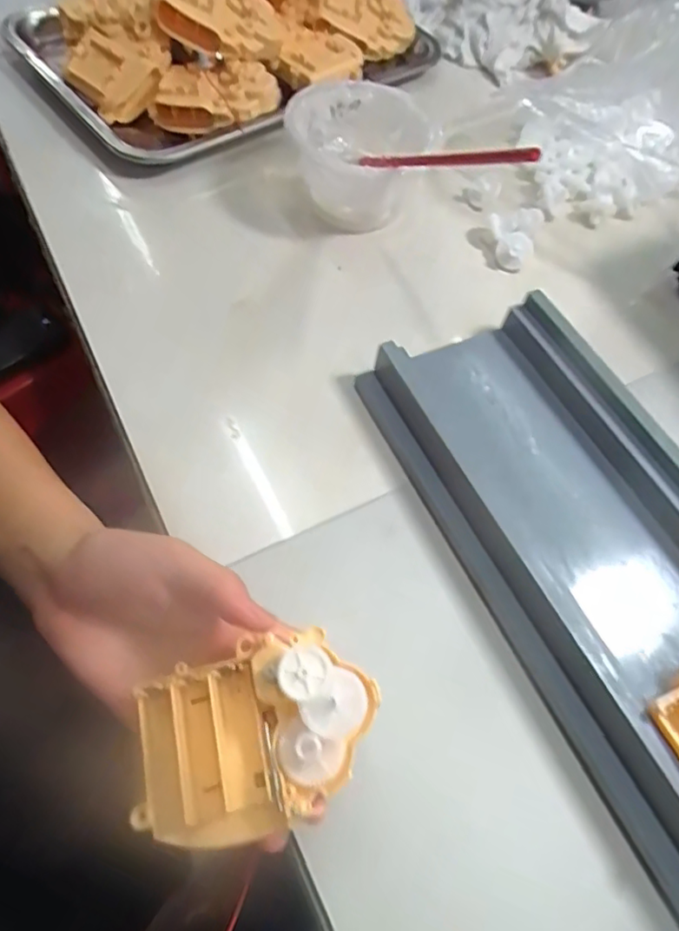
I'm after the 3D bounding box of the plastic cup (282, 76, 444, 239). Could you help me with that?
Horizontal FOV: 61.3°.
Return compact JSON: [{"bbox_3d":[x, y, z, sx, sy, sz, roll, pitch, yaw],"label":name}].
[{"bbox_3d":[0.015,-0.233,0.443,0.106,0.081,0.114,0,61,0],"label":"plastic cup"}]

